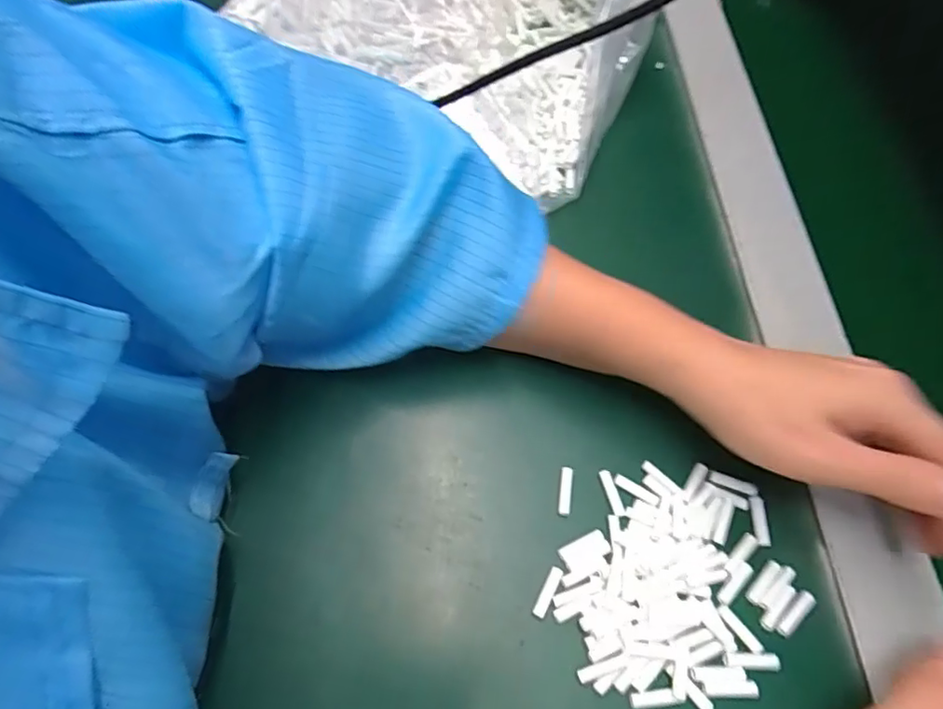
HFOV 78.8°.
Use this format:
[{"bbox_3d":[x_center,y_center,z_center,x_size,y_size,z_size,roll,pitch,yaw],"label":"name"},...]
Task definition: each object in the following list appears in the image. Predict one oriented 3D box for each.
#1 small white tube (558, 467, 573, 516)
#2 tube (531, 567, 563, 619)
[{"bbox_3d":[0.046,0.067,0.283,0.006,0.004,0.023,9,63,1],"label":"small white tube"},{"bbox_3d":[0.035,0.108,0.261,0.006,0.004,0.023,27,65,9],"label":"tube"}]

